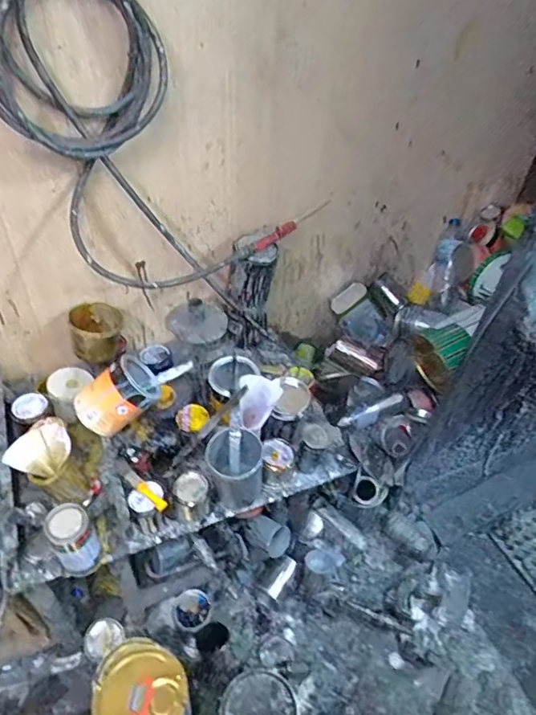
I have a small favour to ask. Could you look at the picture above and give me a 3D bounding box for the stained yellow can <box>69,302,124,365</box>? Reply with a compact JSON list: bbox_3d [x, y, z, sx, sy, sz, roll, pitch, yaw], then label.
[{"bbox_3d":[-0.383,-0.052,1.149,0.111,0.099,0.118,2,44,-2],"label":"stained yellow can"}]

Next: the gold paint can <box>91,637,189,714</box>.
[{"bbox_3d":[-0.231,0.680,0.974,0.161,0.236,0.157,32,50,26],"label":"gold paint can"}]

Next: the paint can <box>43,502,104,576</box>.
[{"bbox_3d":[-0.332,0.314,0.870,0.068,0.144,0.060,-26,52,-28],"label":"paint can"}]

